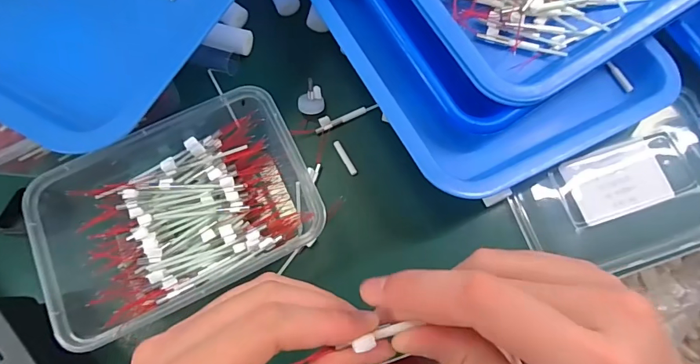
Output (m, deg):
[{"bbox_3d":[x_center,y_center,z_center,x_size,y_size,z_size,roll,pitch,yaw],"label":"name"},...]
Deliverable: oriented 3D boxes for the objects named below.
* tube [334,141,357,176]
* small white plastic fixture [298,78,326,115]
[{"bbox_3d":[-0.004,-0.020,0.328,0.005,0.004,0.031,-29,76,-6],"label":"tube"},{"bbox_3d":[-0.032,-0.067,0.334,0.021,0.023,0.020,0,73,2],"label":"small white plastic fixture"}]

